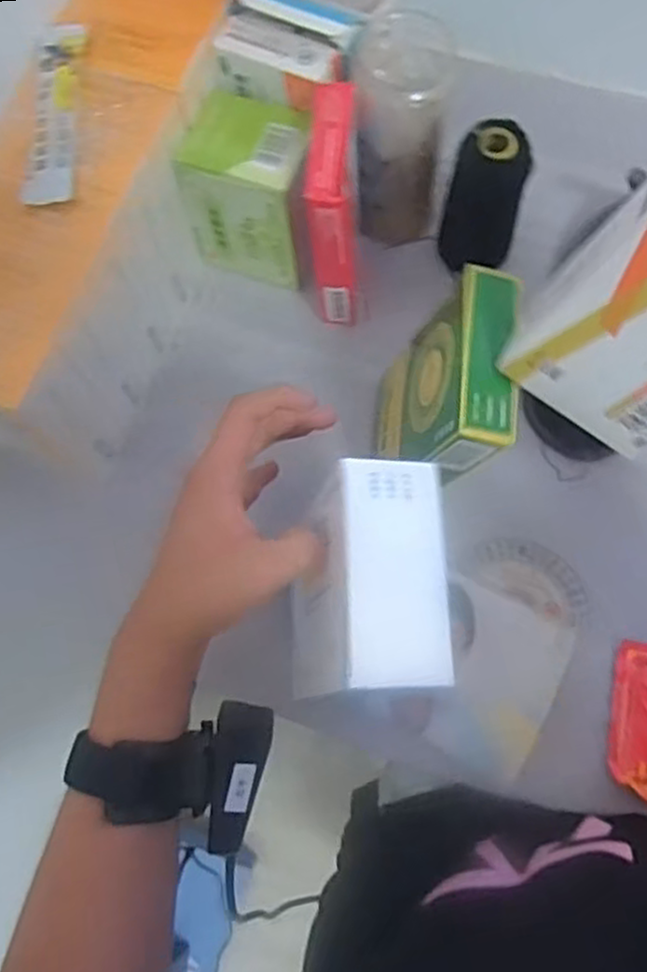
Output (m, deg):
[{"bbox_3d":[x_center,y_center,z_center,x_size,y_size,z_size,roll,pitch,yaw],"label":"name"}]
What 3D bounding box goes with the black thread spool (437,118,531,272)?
[{"bbox_3d":[0.112,-0.197,0.506,0.050,0.103,0.044,17,74,7],"label":"black thread spool"}]

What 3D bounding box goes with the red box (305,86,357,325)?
[{"bbox_3d":[0.007,-0.178,0.482,0.028,0.131,0.086,0,73,2],"label":"red box"}]

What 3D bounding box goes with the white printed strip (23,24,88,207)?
[{"bbox_3d":[-0.156,-0.221,0.428,0.025,0.010,0.130,-1,73,2],"label":"white printed strip"}]

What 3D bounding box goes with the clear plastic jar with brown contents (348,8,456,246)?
[{"bbox_3d":[0.051,-0.238,0.498,0.060,0.134,0.074,8,73,5],"label":"clear plastic jar with brown contents"}]

